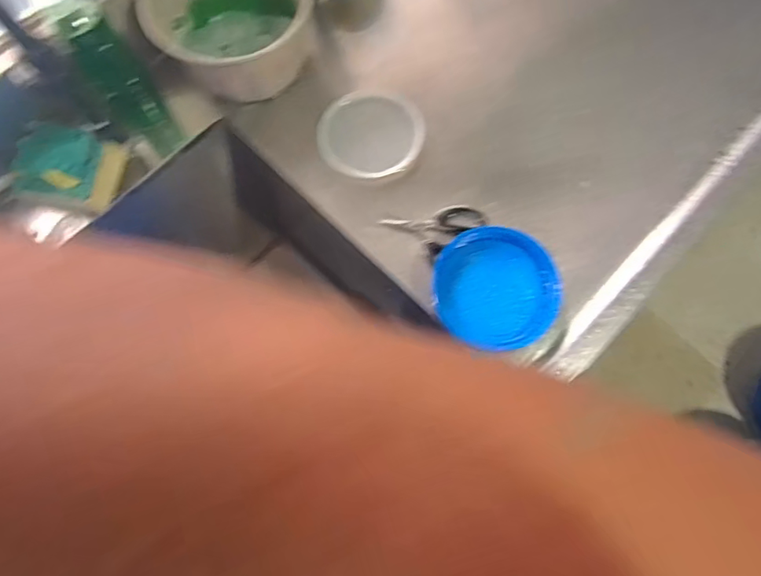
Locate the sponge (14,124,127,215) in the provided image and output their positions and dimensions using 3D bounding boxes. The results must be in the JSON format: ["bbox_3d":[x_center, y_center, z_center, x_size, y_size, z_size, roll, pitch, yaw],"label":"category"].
[{"bbox_3d":[-0.328,-0.125,0.558,0.107,0.040,0.076,11,73,6],"label":"sponge"}]

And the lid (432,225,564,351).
[{"bbox_3d":[0.113,-0.001,0.519,0.118,0.025,0.112,-1,72,2],"label":"lid"}]

